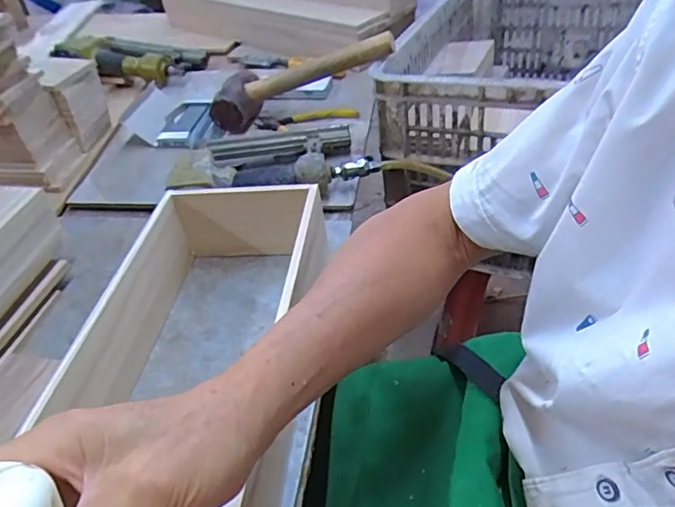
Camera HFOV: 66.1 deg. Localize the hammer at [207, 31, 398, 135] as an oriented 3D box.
[{"bbox_3d":[-0.059,-0.274,0.791,0.289,0.051,0.119,-19,40,11],"label":"hammer"}]

